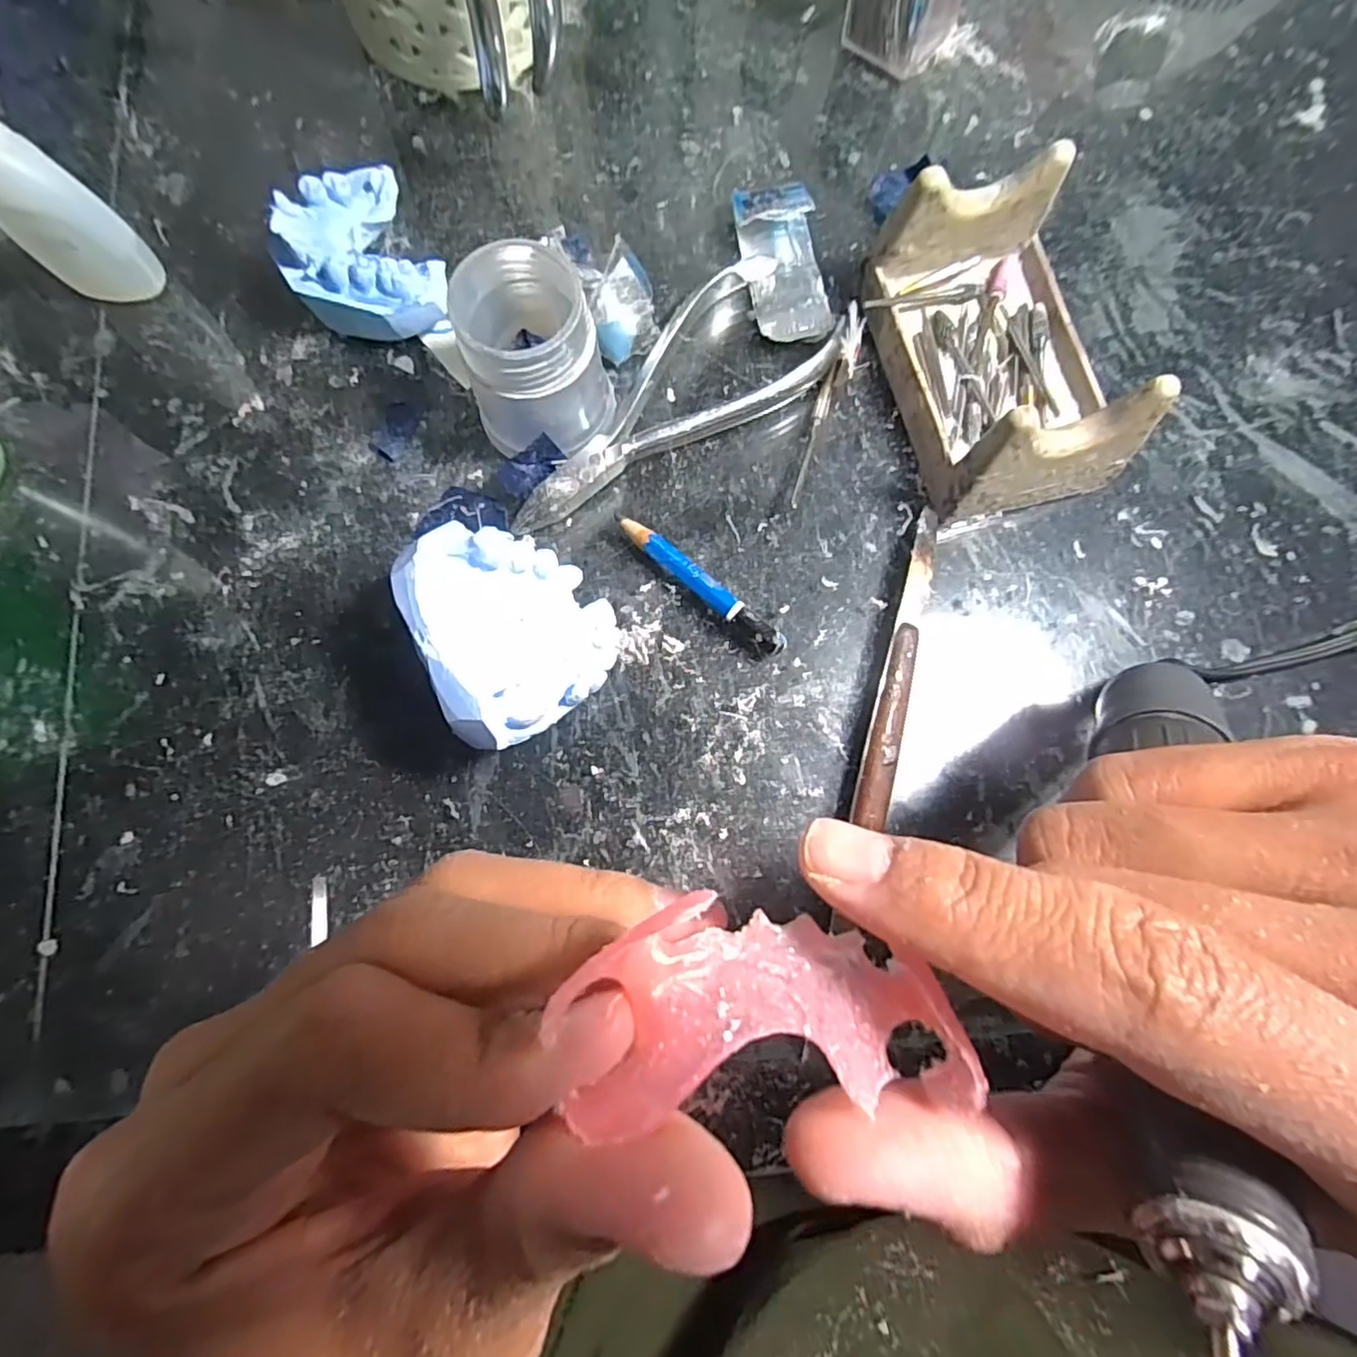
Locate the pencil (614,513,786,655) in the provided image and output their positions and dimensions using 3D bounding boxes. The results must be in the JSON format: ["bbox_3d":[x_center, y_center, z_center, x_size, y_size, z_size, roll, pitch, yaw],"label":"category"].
[{"bbox_3d":[0.006,-0.030,0.208,0.066,0.008,0.008,39,81,5],"label":"pencil"}]

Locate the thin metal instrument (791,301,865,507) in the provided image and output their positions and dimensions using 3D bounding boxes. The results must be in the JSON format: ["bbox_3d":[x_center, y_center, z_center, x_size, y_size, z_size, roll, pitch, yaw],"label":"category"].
[{"bbox_3d":[0.052,-0.093,0.222,0.009,0.006,0.078,20,80,2],"label":"thin metal instrument"}]

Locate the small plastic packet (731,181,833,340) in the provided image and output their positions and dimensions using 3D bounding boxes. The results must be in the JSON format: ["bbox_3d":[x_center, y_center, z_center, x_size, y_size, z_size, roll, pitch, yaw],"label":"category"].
[{"bbox_3d":[0.037,-0.144,0.227,0.028,0.014,0.055,-8,80,-3],"label":"small plastic packet"}]

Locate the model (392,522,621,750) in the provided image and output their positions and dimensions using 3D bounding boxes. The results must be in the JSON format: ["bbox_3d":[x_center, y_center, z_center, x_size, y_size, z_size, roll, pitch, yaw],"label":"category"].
[{"bbox_3d":[-0.045,-0.014,0.188,0.049,0.041,0.060,-26,82,-6],"label":"model"}]

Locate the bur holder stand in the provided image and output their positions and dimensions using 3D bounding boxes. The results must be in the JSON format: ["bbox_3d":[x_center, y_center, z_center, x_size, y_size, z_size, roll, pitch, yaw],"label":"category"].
[{"bbox_3d":[0.104,-0.106,0.206,0.060,0.044,0.093,-15,81,-4],"label":"bur holder stand"}]

